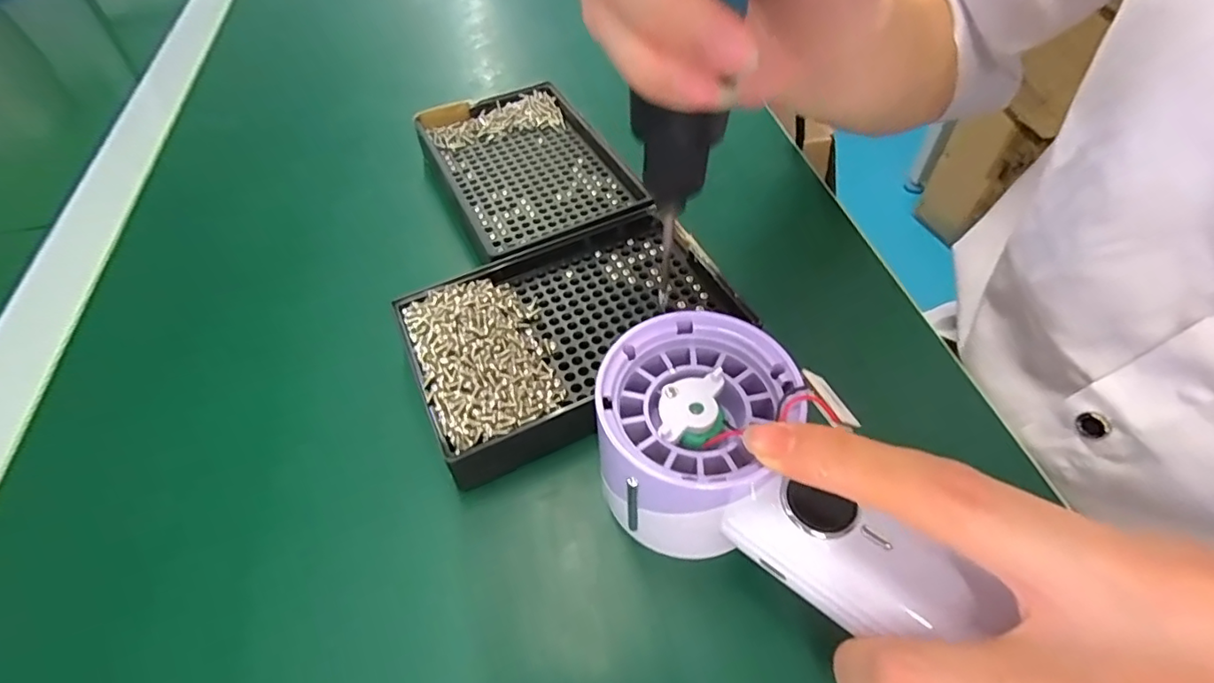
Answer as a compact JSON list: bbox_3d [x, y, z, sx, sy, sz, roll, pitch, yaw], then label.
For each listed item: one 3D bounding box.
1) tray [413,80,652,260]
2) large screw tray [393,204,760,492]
[{"bbox_3d":[-0.045,-0.102,0.319,0.090,0.020,0.123,-24,52,-13],"label":"tray"},{"bbox_3d":[-0.013,-0.007,0.241,0.132,0.019,0.095,-24,54,-16],"label":"large screw tray"}]

